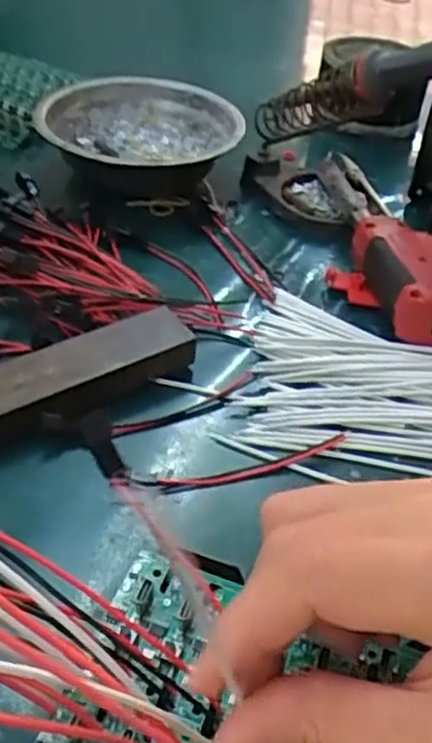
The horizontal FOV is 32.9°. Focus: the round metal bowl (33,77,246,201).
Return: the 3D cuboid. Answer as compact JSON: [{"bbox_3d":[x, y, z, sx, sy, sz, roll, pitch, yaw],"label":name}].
[{"bbox_3d":[-0.054,-0.165,0.498,0.128,0.038,0.137,3,41,-3],"label":"round metal bowl"}]

